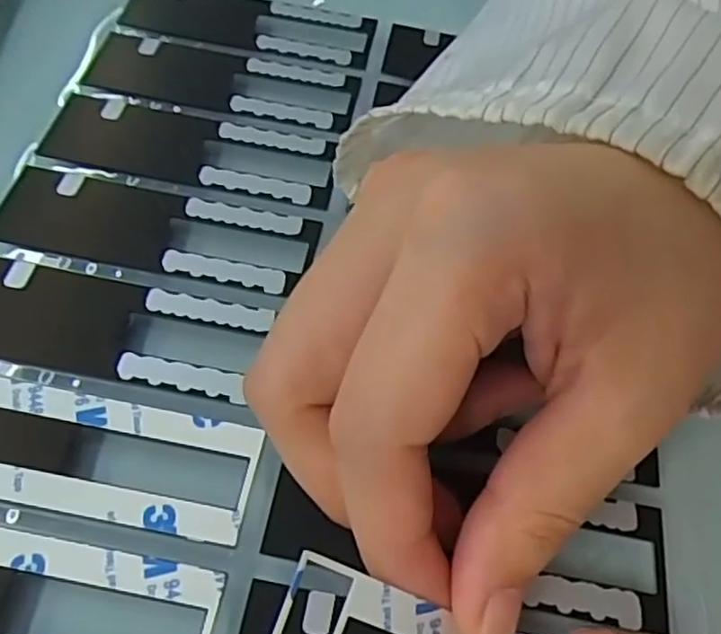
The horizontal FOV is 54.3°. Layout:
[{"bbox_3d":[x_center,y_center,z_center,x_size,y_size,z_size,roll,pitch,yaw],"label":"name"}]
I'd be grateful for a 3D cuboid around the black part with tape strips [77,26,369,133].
[{"bbox_3d":[-0.045,-0.078,0.231,0.085,0.007,0.031,11,52,4],"label":"black part with tape strips"}]

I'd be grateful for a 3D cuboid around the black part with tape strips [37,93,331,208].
[{"bbox_3d":[-0.052,-0.052,0.212,0.086,0.004,0.029,11,52,3],"label":"black part with tape strips"}]

